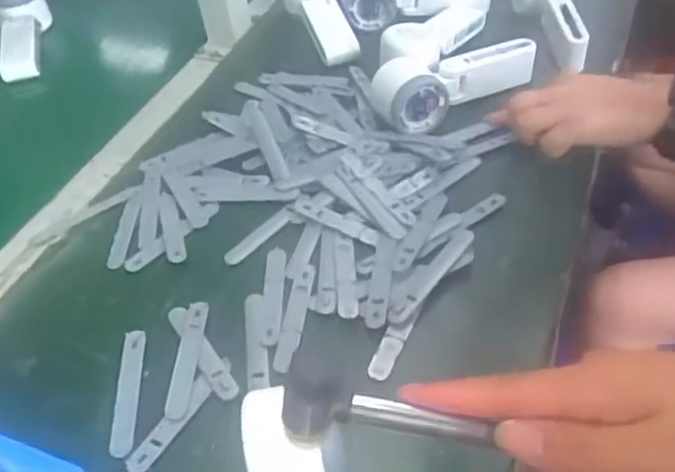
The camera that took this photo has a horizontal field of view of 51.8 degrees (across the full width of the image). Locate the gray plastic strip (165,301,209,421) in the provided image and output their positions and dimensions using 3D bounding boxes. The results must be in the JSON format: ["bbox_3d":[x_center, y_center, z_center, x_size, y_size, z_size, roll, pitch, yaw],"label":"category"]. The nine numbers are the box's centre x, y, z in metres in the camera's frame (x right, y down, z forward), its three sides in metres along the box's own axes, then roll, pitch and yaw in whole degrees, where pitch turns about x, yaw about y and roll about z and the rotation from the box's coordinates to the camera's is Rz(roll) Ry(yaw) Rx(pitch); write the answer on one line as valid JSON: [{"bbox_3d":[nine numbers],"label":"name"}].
[{"bbox_3d":[-0.105,0.085,0.484,0.017,0.004,0.092,-5,48,11],"label":"gray plastic strip"}]

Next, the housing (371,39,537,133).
[{"bbox_3d":[0.113,-0.144,0.641,0.158,0.043,0.050,-15,45,-7],"label":"housing"}]

